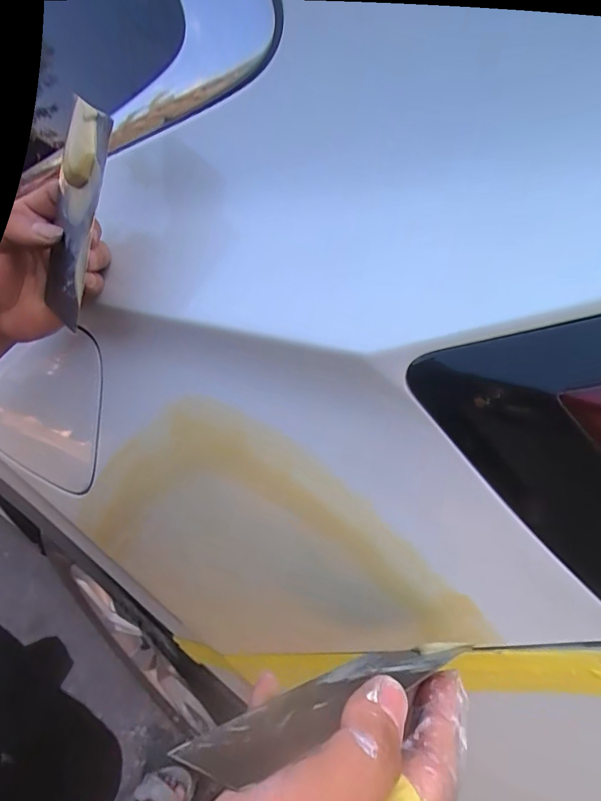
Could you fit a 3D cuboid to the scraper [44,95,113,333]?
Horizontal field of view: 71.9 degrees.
[{"bbox_3d":[-0.148,-0.119,0.266,0.059,0.129,0.010,34,23,35],"label":"scraper"}]

